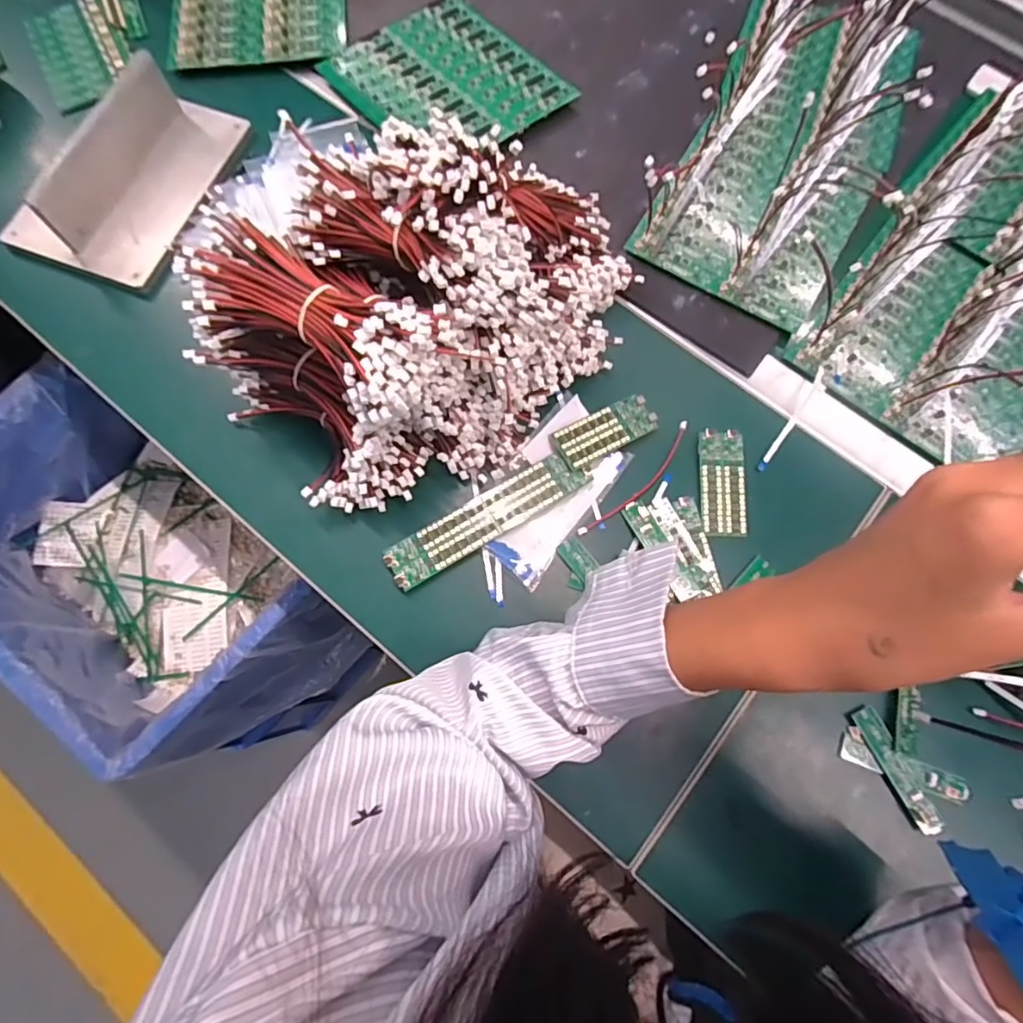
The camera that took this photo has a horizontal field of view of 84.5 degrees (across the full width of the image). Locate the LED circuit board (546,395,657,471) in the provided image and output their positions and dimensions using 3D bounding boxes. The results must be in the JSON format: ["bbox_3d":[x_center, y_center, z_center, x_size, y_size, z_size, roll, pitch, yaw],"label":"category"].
[{"bbox_3d":[0.075,-0.065,0.452,0.085,0.011,0.036,-30,77,-9],"label":"LED circuit board"}]

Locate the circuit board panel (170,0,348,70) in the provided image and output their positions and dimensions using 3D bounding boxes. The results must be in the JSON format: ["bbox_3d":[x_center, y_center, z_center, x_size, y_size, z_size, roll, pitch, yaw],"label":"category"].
[{"bbox_3d":[-0.258,-0.537,0.581,0.170,0.009,0.190,-6,75,-3],"label":"circuit board panel"}]

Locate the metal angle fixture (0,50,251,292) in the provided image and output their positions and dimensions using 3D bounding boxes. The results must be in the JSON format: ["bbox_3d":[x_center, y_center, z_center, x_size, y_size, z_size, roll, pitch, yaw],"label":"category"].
[{"bbox_3d":[-0.331,-0.303,0.486,0.122,0.058,0.211,26,76,6],"label":"metal angle fixture"}]

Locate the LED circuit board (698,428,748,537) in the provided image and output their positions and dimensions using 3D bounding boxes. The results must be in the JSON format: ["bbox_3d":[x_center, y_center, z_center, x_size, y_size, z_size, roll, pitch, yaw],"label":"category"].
[{"bbox_3d":[0.169,-0.023,0.445,0.033,0.006,0.084,1,75,-1],"label":"LED circuit board"}]

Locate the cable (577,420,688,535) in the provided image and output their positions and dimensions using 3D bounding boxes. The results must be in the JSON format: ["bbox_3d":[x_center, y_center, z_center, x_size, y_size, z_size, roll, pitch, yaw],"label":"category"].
[{"bbox_3d":[0.103,-0.023,0.452,0.019,0.008,0.130,43,78,10],"label":"cable"}]

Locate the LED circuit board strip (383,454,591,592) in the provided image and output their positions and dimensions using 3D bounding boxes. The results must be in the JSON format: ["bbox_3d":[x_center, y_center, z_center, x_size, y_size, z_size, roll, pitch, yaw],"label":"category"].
[{"bbox_3d":[-0.020,0.005,0.435,0.162,0.009,0.035,-30,77,-9],"label":"LED circuit board strip"}]

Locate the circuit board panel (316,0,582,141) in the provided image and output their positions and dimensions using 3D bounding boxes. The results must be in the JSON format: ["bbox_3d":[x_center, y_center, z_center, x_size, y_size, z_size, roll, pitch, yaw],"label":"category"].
[{"bbox_3d":[-0.065,-0.423,0.554,0.168,0.019,0.194,-39,79,-11],"label":"circuit board panel"}]

